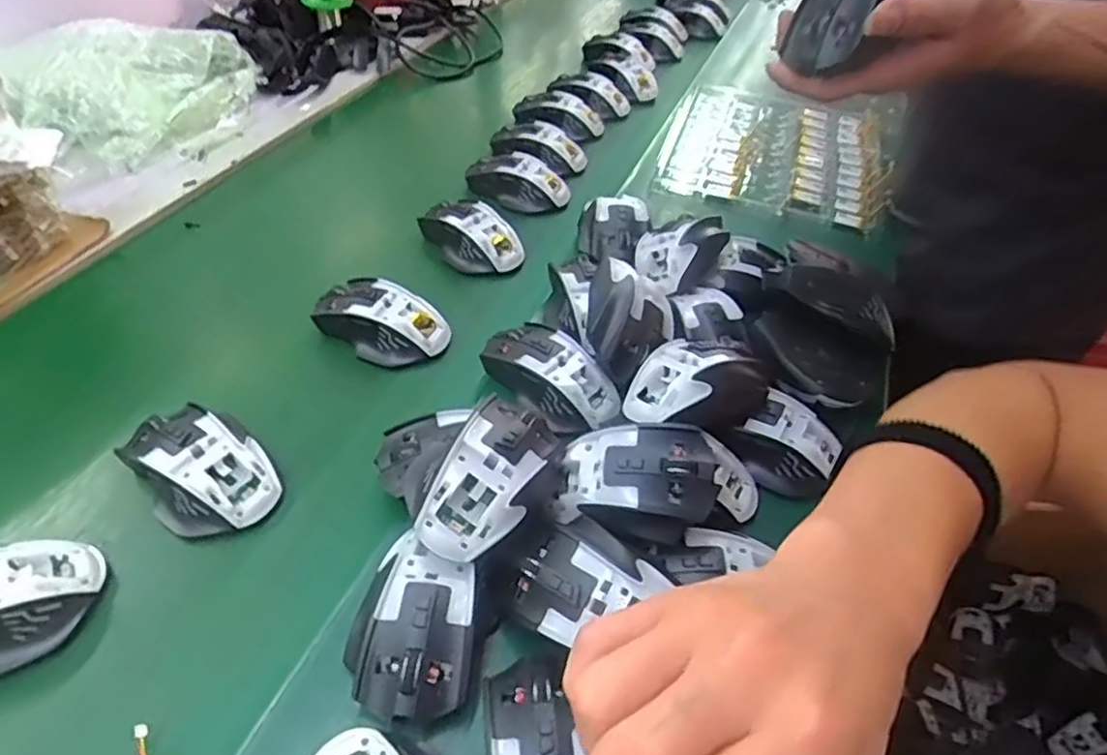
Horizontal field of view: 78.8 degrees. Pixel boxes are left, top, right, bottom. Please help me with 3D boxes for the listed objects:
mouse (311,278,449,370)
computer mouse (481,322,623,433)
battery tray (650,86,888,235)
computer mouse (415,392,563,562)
[{"bbox_3d":[-0.143,-0.049,0.560,0.107,0.036,0.066,24,50,17],"label":"mouse"},{"bbox_3d":[-0.002,-0.005,0.514,0.055,0.034,0.111,-34,58,-31],"label":"computer mouse"},{"bbox_3d":[0.275,-0.289,0.839,0.253,0.018,0.308,16,48,9],"label":"battery tray"},{"bbox_3d":[-0.040,0.059,0.405,0.063,0.047,0.103,41,72,3],"label":"computer mouse"}]

